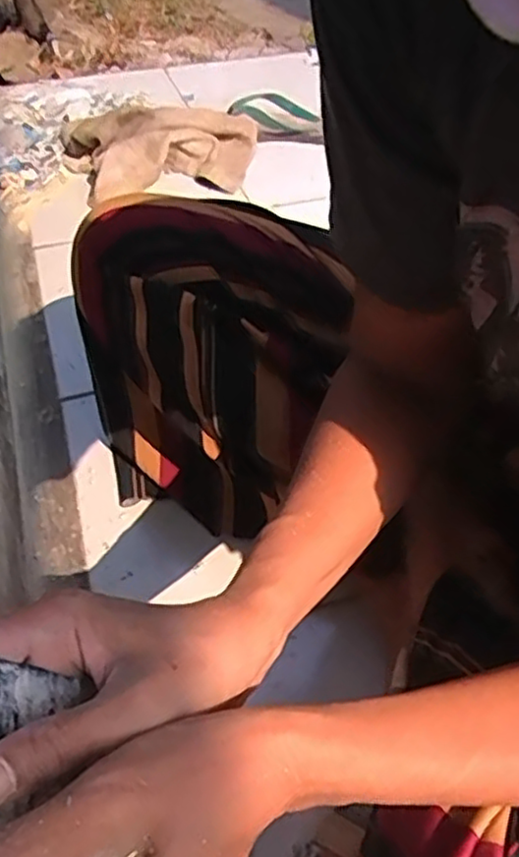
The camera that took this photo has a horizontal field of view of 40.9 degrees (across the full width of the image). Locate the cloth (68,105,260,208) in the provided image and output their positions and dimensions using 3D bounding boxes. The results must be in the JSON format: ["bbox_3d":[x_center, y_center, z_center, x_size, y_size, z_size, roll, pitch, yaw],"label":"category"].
[{"bbox_3d":[-0.140,-0.421,1.045,0.275,0.092,0.178,-20,48,-18],"label":"cloth"}]

